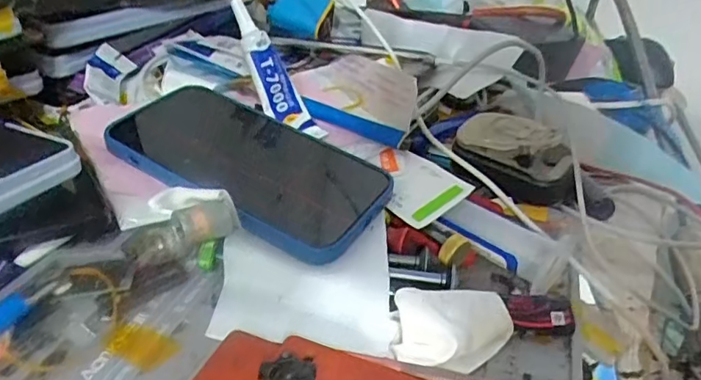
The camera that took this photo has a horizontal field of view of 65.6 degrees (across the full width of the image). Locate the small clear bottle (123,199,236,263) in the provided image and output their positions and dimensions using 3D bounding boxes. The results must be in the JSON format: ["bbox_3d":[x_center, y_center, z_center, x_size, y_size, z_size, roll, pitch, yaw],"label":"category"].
[{"bbox_3d":[-0.088,0.022,0.272,0.055,0.025,0.021,-18,34,14],"label":"small clear bottle"}]

